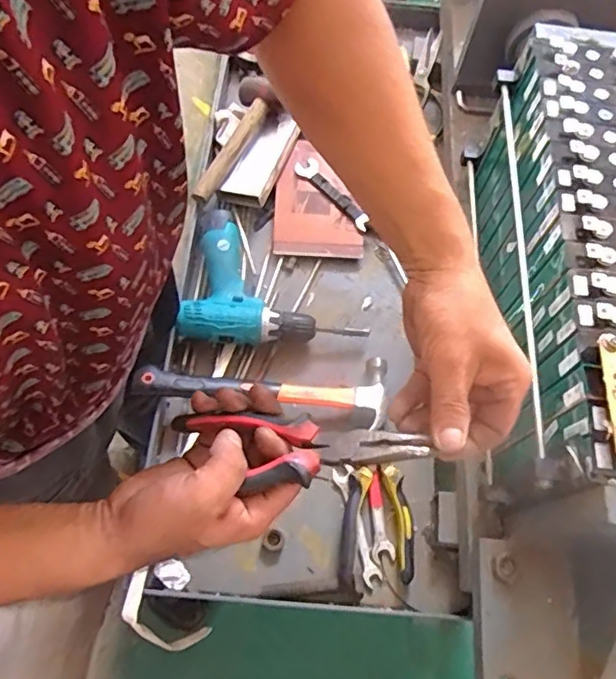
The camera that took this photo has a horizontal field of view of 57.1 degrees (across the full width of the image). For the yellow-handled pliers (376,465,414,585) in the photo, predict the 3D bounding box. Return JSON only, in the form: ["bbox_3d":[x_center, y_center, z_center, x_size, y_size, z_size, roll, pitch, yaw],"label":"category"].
[{"bbox_3d":[0.114,0.221,0.688,0.031,0.016,0.133,-7,66,-6],"label":"yellow-handled pliers"}]

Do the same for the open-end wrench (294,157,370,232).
[{"bbox_3d":[0.041,-0.230,0.883,0.147,0.009,0.032,44,92,11],"label":"open-end wrench"}]

